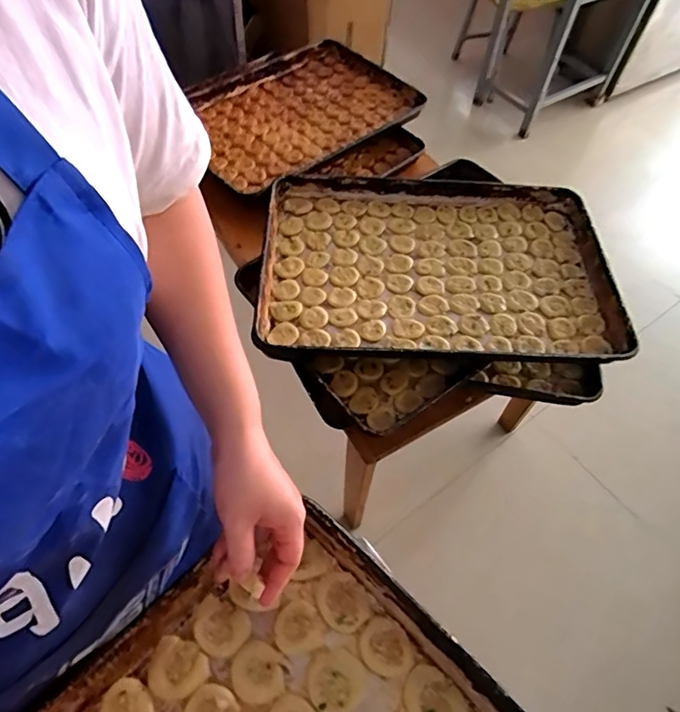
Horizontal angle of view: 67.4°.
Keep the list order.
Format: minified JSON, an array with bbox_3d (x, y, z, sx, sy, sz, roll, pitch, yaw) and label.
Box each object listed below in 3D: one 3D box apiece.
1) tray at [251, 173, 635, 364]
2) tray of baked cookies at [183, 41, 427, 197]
[{"bbox_3d":[0.169,-0.164,0.912,0.602,0.046,0.424,1,57,-3],"label":"tray"},{"bbox_3d":[-0.121,-0.647,1.342,0.581,0.056,0.454,-33,64,-21],"label":"tray of baked cookies"}]

